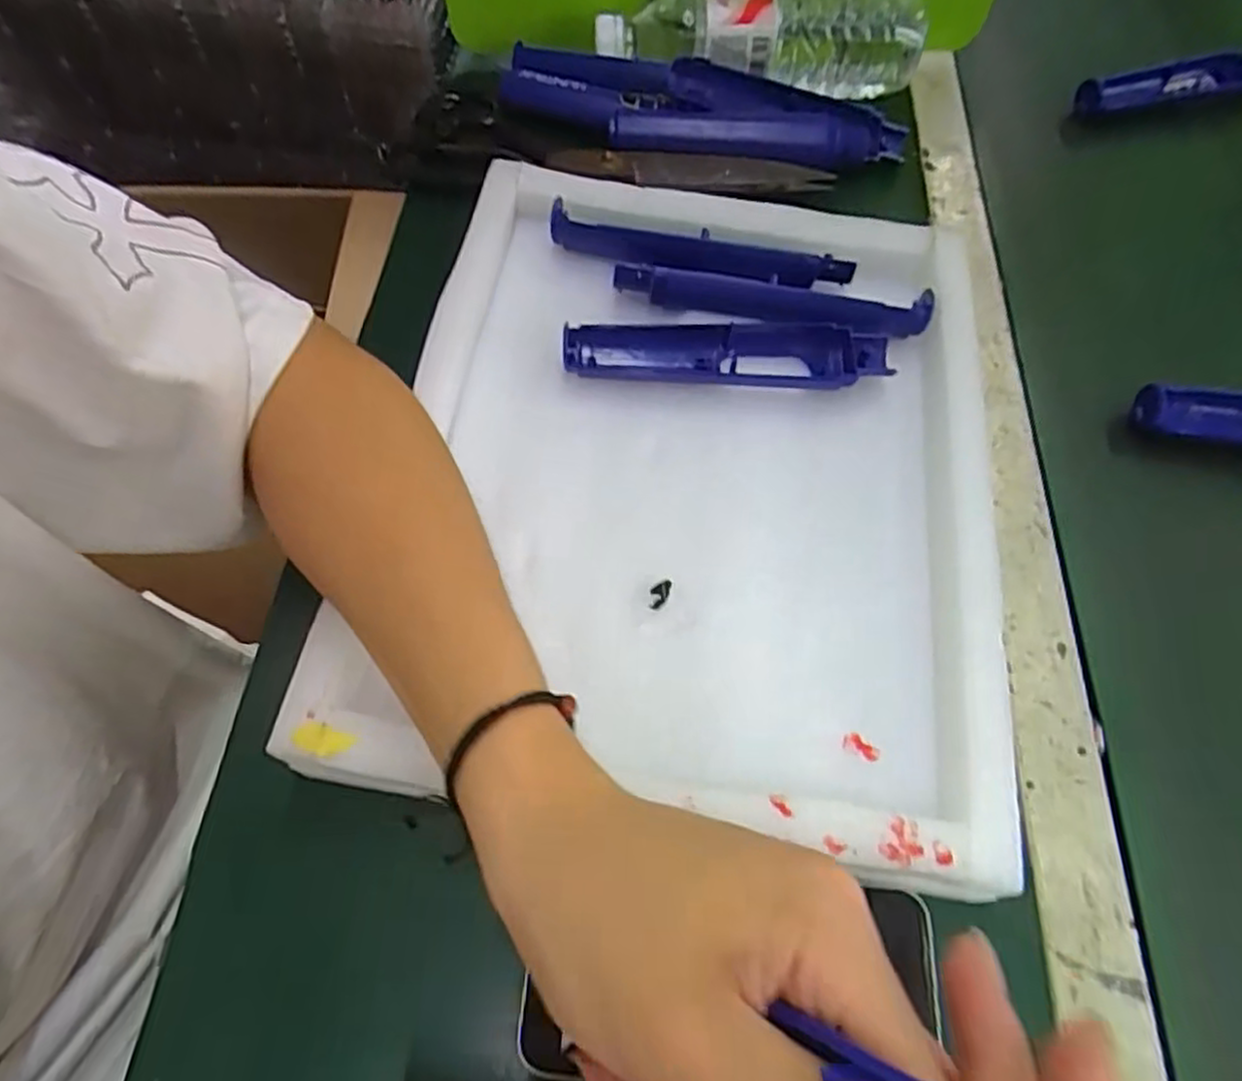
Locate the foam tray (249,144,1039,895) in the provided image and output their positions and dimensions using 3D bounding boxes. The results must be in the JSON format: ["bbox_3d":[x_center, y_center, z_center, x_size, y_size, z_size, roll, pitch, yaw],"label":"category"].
[{"bbox_3d":[0.027,-0.042,0.357,0.296,0.038,0.351,10,63,2],"label":"foam tray"}]

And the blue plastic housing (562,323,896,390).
[{"bbox_3d":[0.055,-0.098,0.382,0.168,0.020,0.035,4,63,-2],"label":"blue plastic housing"}]

